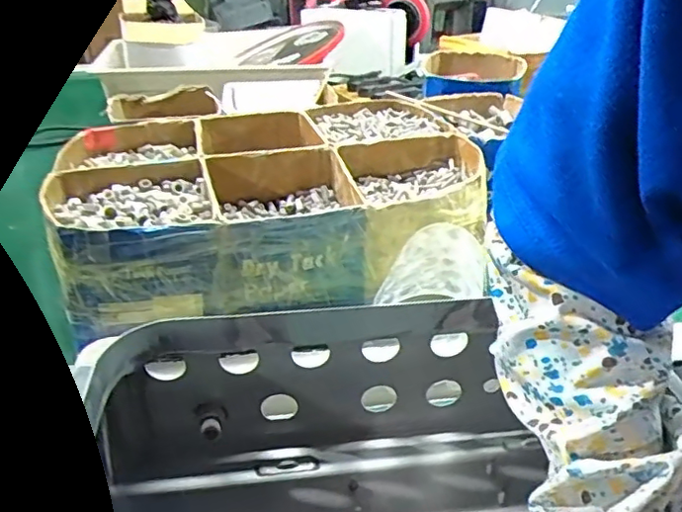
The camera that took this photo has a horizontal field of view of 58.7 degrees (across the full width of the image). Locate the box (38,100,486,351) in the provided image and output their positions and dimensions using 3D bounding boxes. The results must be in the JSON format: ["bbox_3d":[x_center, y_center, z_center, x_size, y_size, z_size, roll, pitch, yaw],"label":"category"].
[{"bbox_3d":[-0.064,-0.058,0.599,0.383,0.087,0.282,-6,32,-10],"label":"box"}]

